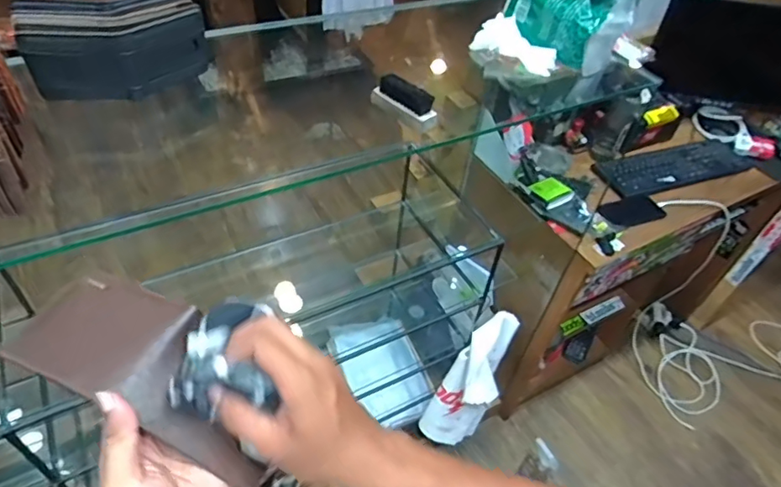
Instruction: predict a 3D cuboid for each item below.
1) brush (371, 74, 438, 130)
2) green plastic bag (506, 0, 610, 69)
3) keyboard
[{"bbox_3d":[0.019,-0.192,0.711,0.097,0.047,0.025,35,52,24],"label":"brush"},{"bbox_3d":[0.268,-0.376,0.869,0.068,0.091,0.170,-17,51,-22],"label":"green plastic bag"},{"bbox_3d":[0.777,-0.213,1.424,0.521,0.033,0.144,-17,51,-22],"label":"keyboard"}]

